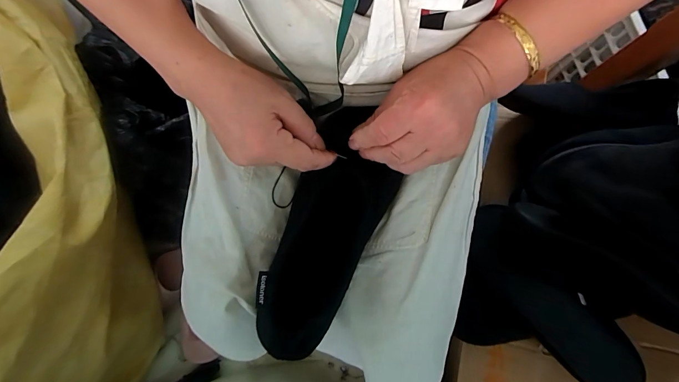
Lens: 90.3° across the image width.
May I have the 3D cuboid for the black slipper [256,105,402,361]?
[{"bbox_3d":[-0.011,0.034,0.324,0.092,0.058,0.233,19,70,4],"label":"black slipper"}]

